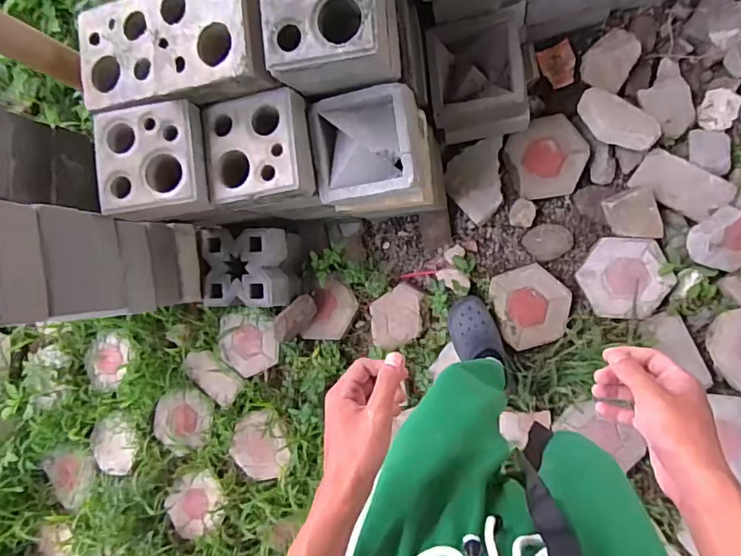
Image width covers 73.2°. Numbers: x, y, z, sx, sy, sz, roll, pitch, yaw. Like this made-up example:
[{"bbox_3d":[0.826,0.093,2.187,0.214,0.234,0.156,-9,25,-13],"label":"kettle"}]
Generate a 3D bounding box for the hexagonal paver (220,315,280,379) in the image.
[{"bbox_3d":[-0.364,0.196,1.486,0.187,0.048,0.182,5,102,15],"label":"hexagonal paver"}]

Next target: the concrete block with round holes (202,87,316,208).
[{"bbox_3d":[-0.219,-0.244,0.999,0.220,0.084,0.194,-7,89,9],"label":"concrete block with round holes"}]

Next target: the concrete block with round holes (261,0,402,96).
[{"bbox_3d":[-0.068,-0.452,0.876,0.219,0.157,0.216,-4,90,9],"label":"concrete block with round holes"}]

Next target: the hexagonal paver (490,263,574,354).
[{"bbox_3d":[0.411,0.070,1.269,0.176,0.034,0.196,-19,87,8],"label":"hexagonal paver"}]

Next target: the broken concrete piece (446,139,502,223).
[{"bbox_3d":[0.275,-0.249,1.313,0.141,0.056,0.213,1,108,25],"label":"broken concrete piece"}]

